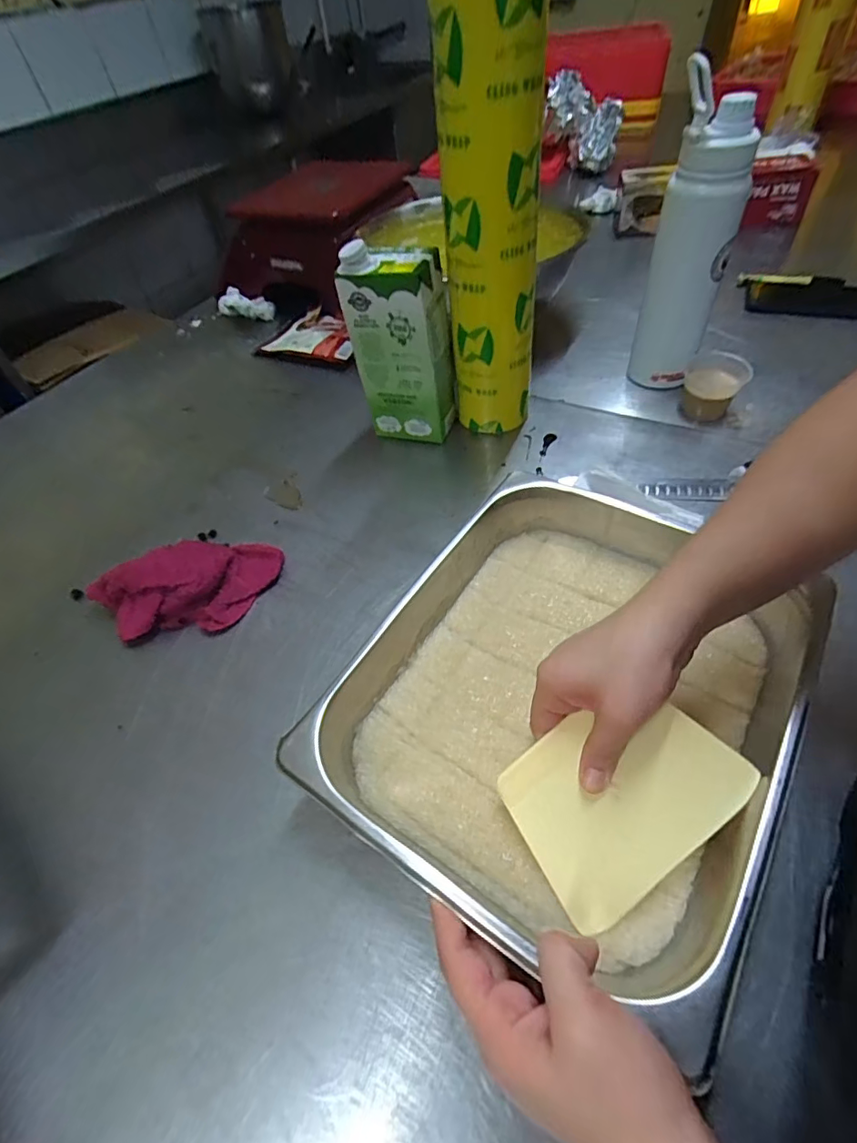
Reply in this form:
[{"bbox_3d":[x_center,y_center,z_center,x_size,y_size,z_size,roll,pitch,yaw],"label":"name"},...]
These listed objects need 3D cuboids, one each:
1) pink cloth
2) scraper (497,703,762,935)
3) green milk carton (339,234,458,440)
[{"bbox_3d":[-0.236,0.007,0.492,0.177,0.037,0.100,-9,50,-1],"label":"pink cloth"},{"bbox_3d":[0.113,0.130,0.305,0.128,0.007,0.096,-40,68,-4],"label":"scraper"},{"bbox_3d":[-0.027,-0.240,0.565,0.101,0.203,0.058,14,54,17],"label":"green milk carton"}]

